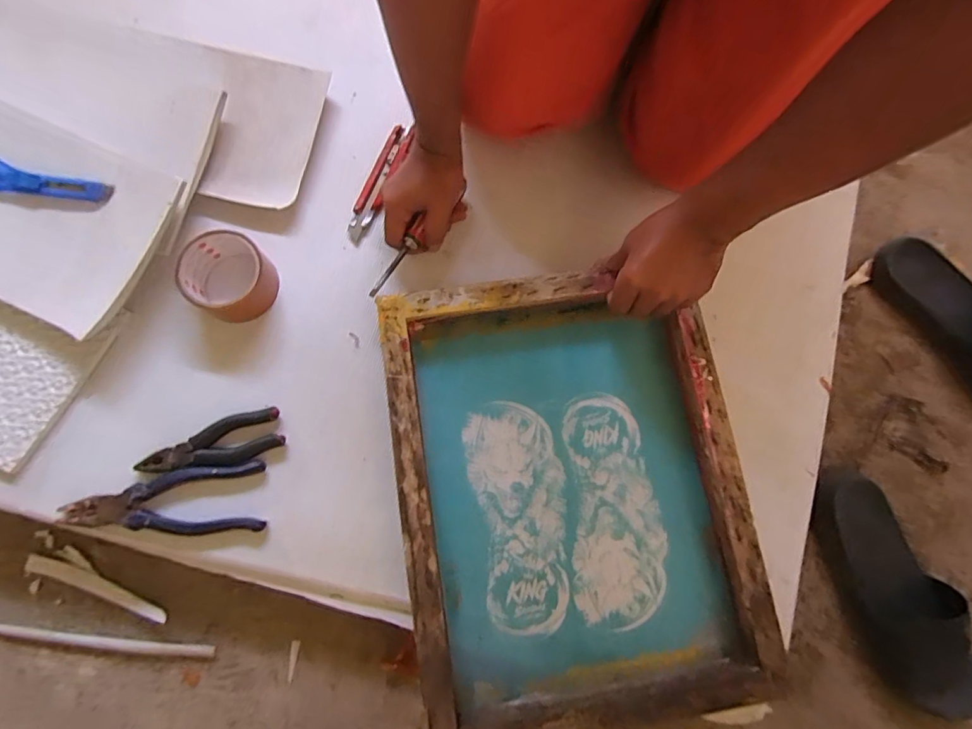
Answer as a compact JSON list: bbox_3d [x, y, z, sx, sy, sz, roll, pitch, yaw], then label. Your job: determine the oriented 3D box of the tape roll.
[{"bbox_3d":[-0.284,-0.097,0.536,0.092,0.055,0.086,1,79,-3],"label":"tape roll"}]

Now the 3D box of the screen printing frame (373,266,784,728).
[{"bbox_3d":[0.084,0.128,0.518,0.348,0.063,0.444,-9,76,-3],"label":"screen printing frame"}]

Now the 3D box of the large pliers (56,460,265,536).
[{"bbox_3d":[-0.328,0.143,0.498,0.189,0.021,0.068,-6,79,-4],"label":"large pliers"}]

